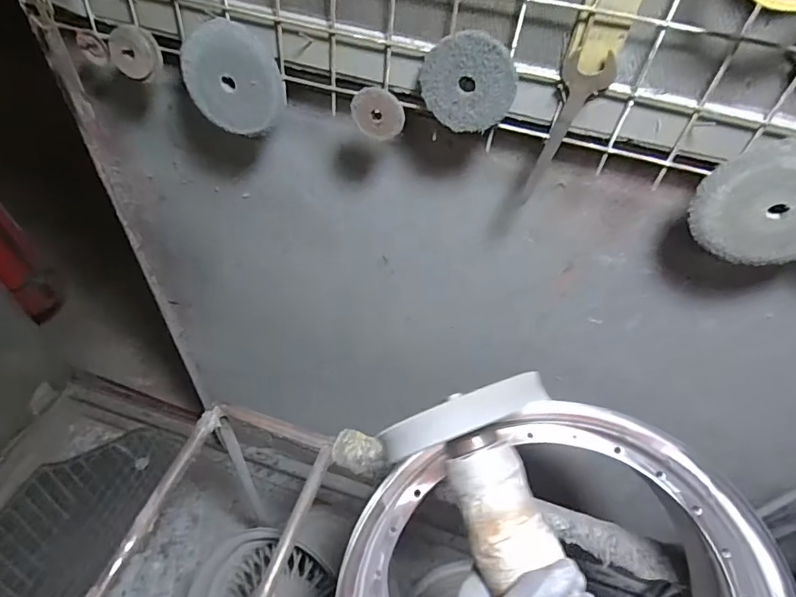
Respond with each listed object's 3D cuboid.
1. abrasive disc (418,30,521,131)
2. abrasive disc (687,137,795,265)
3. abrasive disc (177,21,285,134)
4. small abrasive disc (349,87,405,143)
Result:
[{"bbox_3d":[0.065,-0.199,0.458,0.087,0.085,0.010,14,49,6],"label":"abrasive disc"},{"bbox_3d":[0.352,-0.088,0.458,0.130,0.128,0.016,14,49,6],"label":"abrasive disc"},{"bbox_3d":[-0.175,-0.230,0.520,0.105,0.109,0.008,4,37,11],"label":"abrasive disc"},{"bbox_3d":[-0.021,-0.187,0.501,0.054,0.051,0.010,4,43,11],"label":"small abrasive disc"}]

